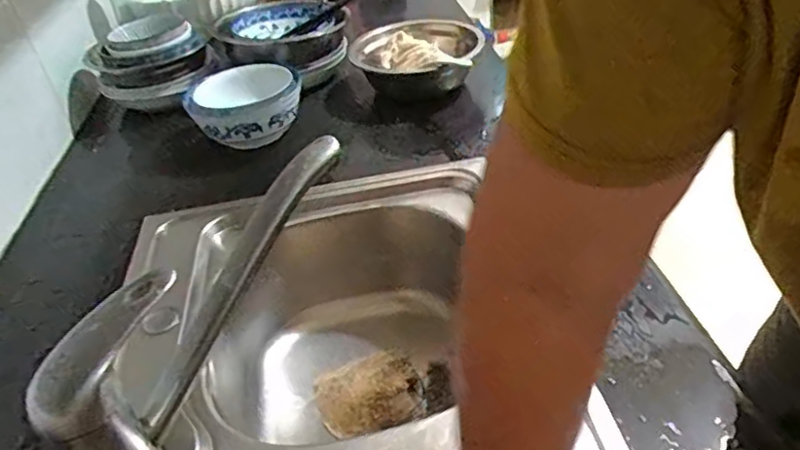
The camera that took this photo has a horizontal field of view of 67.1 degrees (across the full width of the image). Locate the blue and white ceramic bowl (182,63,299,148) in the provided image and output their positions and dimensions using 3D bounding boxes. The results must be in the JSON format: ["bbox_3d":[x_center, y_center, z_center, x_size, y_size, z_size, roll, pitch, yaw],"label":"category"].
[{"bbox_3d":[-0.202,-0.157,0.806,0.145,0.067,0.137,-5,36,4],"label":"blue and white ceramic bowl"}]

